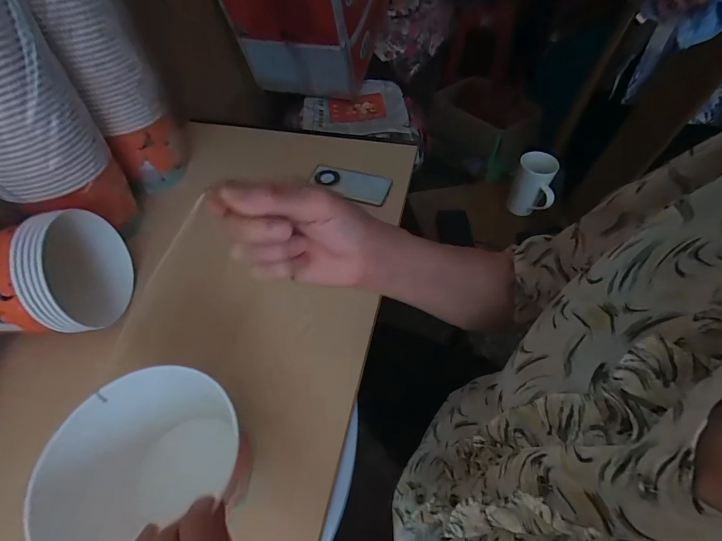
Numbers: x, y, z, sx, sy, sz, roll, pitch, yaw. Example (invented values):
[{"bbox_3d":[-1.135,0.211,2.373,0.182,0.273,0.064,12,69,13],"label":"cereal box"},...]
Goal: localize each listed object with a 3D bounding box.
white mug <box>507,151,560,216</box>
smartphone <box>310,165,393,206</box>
[{"bbox_3d":[0.429,-0.205,0.887,0.101,0.120,0.101,21,57,15],"label":"white mug"},{"bbox_3d":[-0.023,-0.176,0.714,0.162,0.014,0.072,16,55,11],"label":"smartphone"}]

